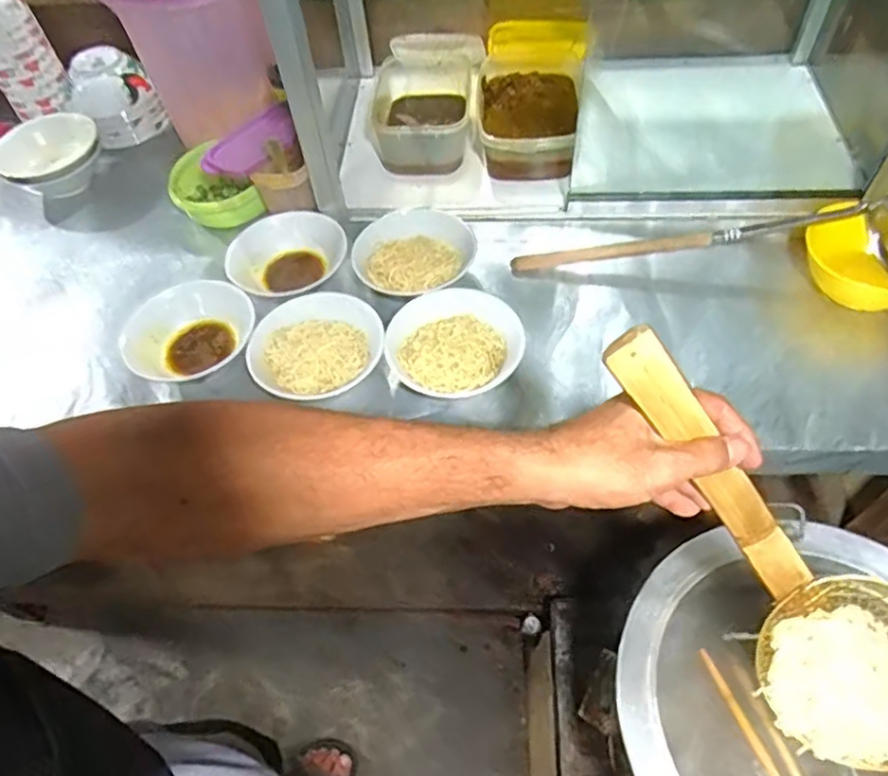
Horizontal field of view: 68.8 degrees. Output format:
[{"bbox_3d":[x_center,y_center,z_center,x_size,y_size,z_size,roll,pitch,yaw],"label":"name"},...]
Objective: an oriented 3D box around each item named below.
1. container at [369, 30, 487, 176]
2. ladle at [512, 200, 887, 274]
[{"bbox_3d":[-0.019,-0.411,0.964,0.165,0.108,0.208,-4,55,2],"label":"container"},{"bbox_3d":[0.335,-0.195,0.836,0.483,0.068,0.085,4,55,7],"label":"ladle"}]

